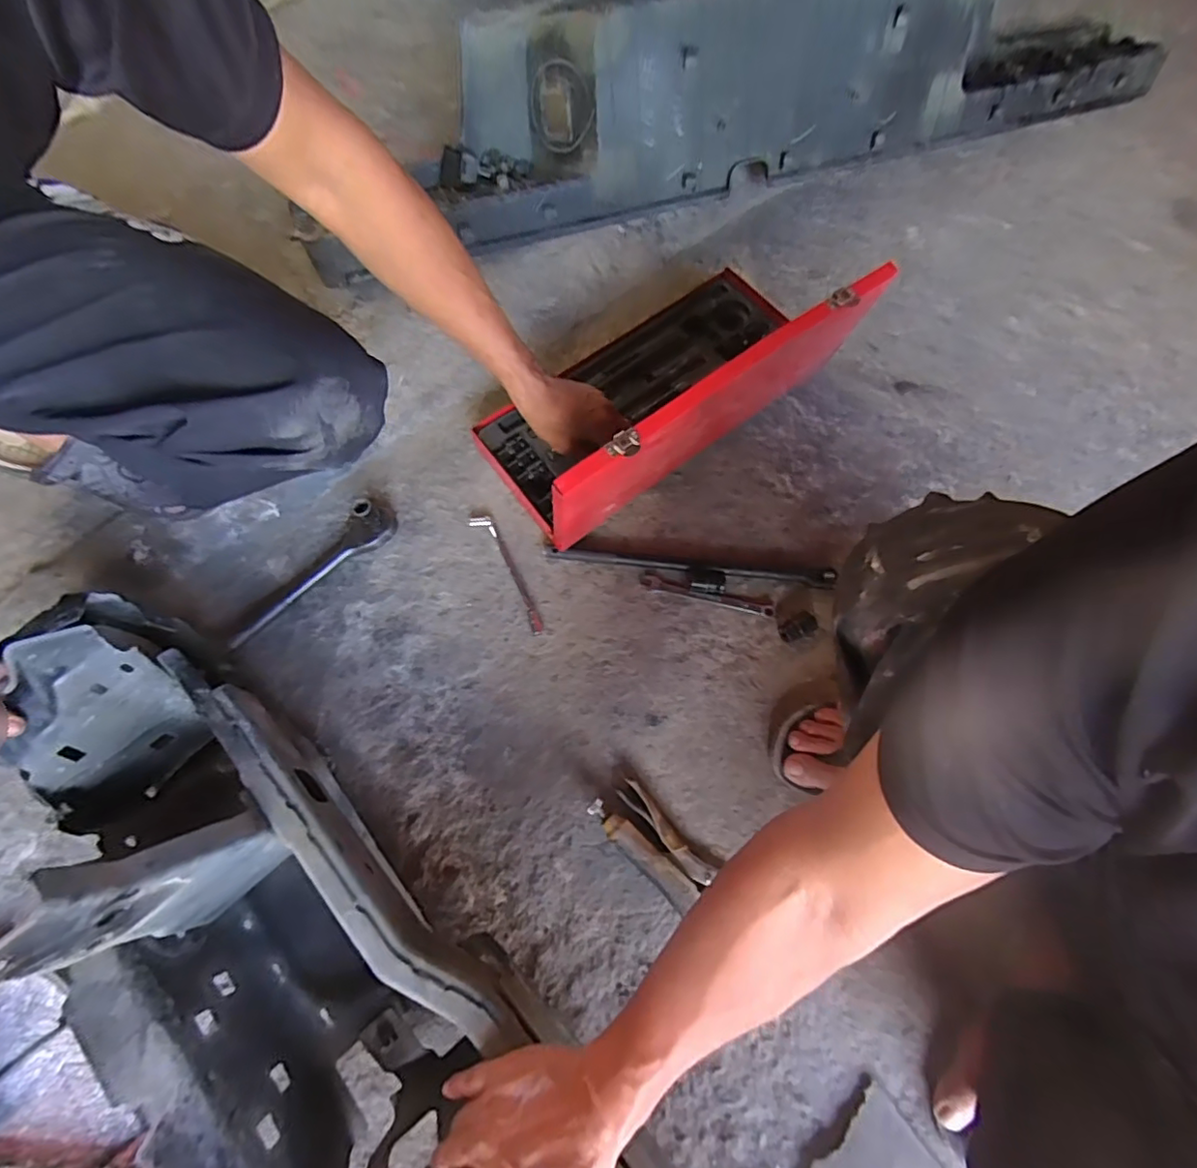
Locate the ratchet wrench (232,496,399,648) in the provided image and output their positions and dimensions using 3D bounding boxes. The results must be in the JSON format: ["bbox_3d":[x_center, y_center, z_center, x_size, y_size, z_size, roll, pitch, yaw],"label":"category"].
[{"bbox_3d":[-0.338,-0.016,0.665,0.227,0.058,0.030,-40,76,-12],"label":"ratchet wrench"}]

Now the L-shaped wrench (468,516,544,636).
[{"bbox_3d":[-0.111,-0.013,0.684,0.025,0.011,0.166,-26,73,-8],"label":"L-shaped wrench"}]

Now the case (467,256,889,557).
[{"bbox_3d":[0.072,-0.252,0.665,0.428,0.202,0.220,-36,75,-11],"label":"case"}]

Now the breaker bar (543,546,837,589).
[{"bbox_3d":[0.104,-0.024,0.674,0.336,0.026,0.019,7,71,2],"label":"breaker bar"}]

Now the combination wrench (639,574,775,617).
[{"bbox_3d":[0.129,0.016,0.678,0.156,0.005,0.018,16,72,5],"label":"combination wrench"}]

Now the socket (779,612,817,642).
[{"bbox_3d":[0.230,0.048,0.657,0.043,0.021,0.025,-22,73,-7],"label":"socket"}]

